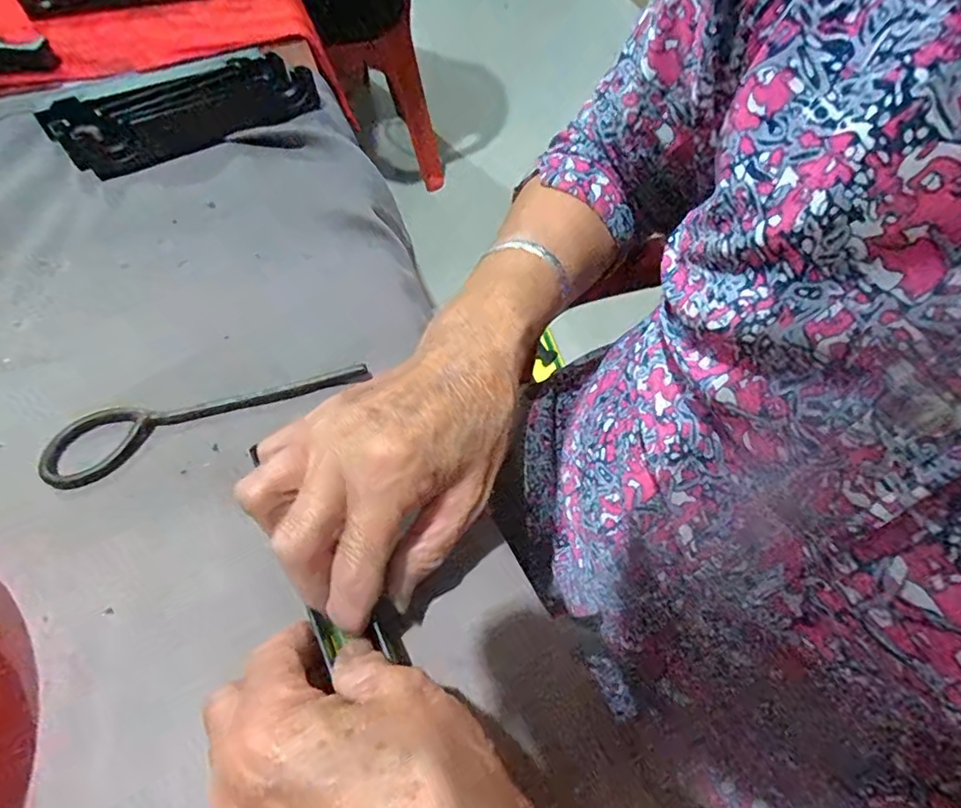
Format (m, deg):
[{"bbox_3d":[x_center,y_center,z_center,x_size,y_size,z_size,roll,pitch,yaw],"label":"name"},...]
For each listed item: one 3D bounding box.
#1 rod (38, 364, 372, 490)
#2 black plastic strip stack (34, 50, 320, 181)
[{"bbox_3d":[-0.155,0.000,0.313,0.173,0.009,0.041,-23,58,-14],"label":"rod"},{"bbox_3d":[-0.245,-0.251,0.466,0.208,0.029,0.076,-29,60,-18],"label":"black plastic strip stack"}]

